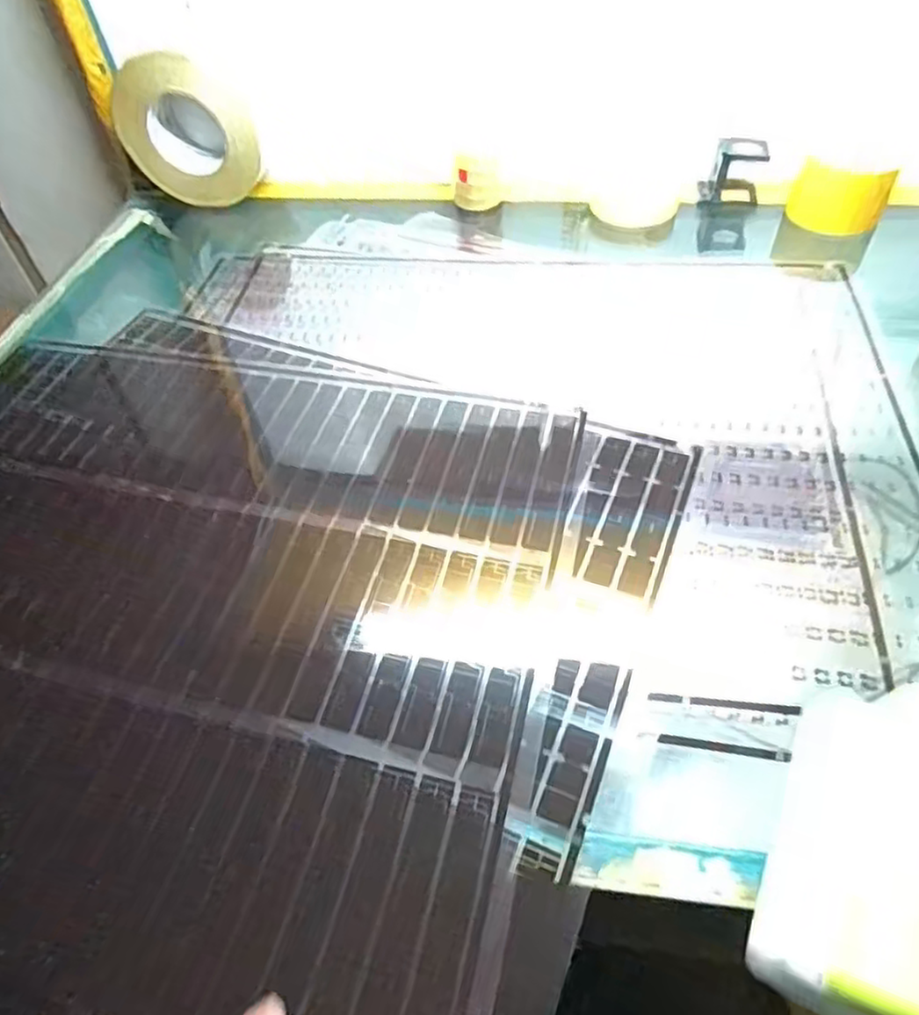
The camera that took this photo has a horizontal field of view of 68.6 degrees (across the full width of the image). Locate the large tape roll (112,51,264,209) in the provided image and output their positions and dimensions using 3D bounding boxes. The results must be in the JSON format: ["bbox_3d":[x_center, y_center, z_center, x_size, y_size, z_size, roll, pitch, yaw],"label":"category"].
[{"bbox_3d":[-0.263,-0.365,0.661,0.134,0.133,0.029,0,50,3],"label":"large tape roll"}]

